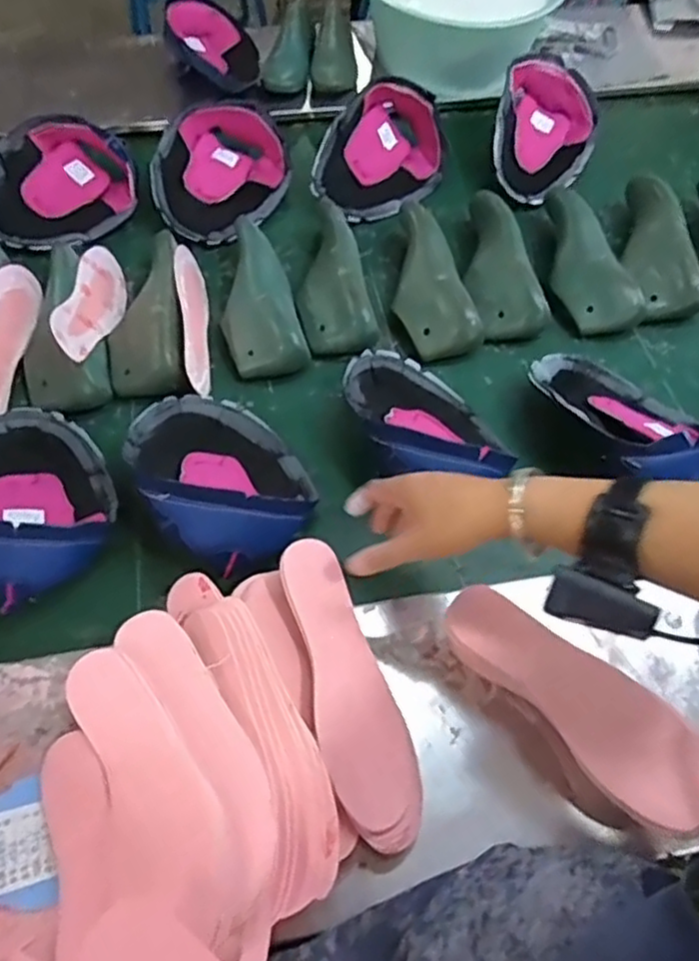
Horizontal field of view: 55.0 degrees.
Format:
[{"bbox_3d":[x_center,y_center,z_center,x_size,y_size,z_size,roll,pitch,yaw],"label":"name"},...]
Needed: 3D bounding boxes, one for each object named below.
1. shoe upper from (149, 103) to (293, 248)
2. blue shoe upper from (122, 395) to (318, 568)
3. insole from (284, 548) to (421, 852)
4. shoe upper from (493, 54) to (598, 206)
[{"bbox_3d":[-0.172,-0.413,0.896,0.156,0.079,0.202,18,58,2],"label":"shoe upper"},{"bbox_3d":[-0.128,-0.019,0.653,0.154,0.079,0.203,-28,68,-23],"label":"blue shoe upper"},{"bbox_3d":[-0.004,0.162,0.529,0.089,0.014,0.233,-12,70,-48],"label":"insole"},{"bbox_3d":[0.278,-0.496,0.951,0.139,0.100,0.183,19,58,2],"label":"shoe upper"}]

